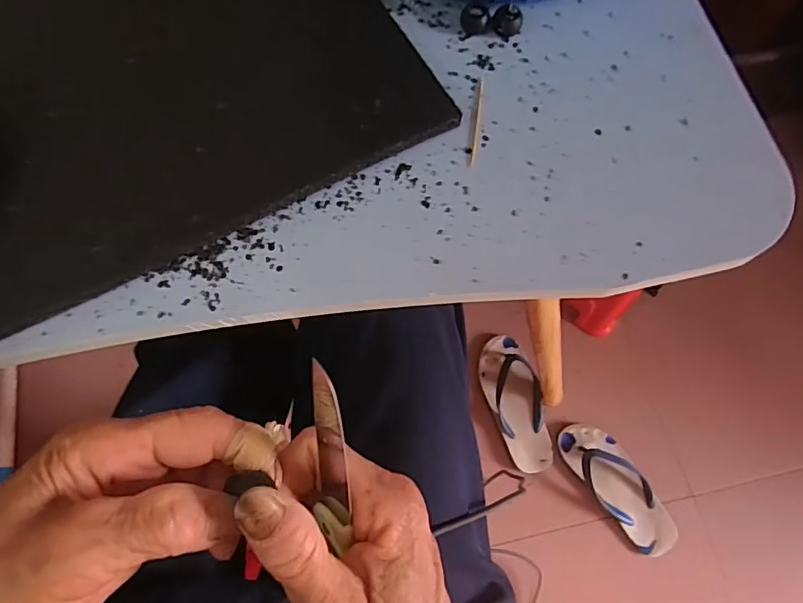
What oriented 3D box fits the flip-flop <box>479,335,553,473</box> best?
[{"bbox_3d":[0.197,0.174,0.923,0.093,0.033,0.234,-12,71,-5],"label":"flip-flop"}]

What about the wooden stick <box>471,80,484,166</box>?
[{"bbox_3d":[0.044,-0.105,0.305,0.004,0.004,0.061,8,71,2],"label":"wooden stick"}]

